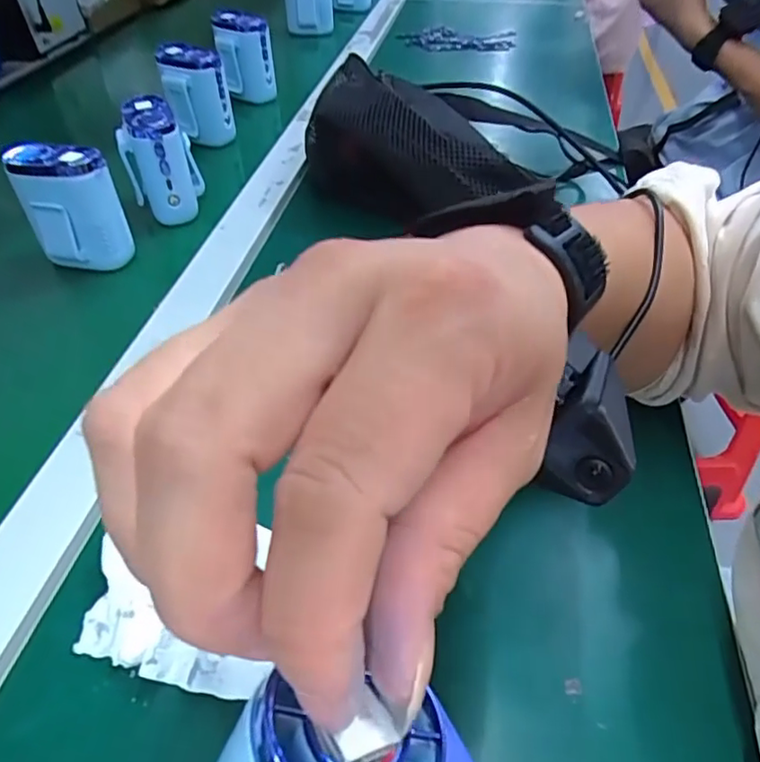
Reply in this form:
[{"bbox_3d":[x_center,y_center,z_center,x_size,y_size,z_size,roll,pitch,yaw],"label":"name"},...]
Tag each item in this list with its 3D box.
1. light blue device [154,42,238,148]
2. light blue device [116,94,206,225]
[{"bbox_3d":[-0.185,-0.290,0.583,0.060,0.083,0.047,-11,49,-12],"label":"light blue device"},{"bbox_3d":[-0.182,-0.179,0.484,0.055,0.093,0.059,-16,50,-17],"label":"light blue device"}]

